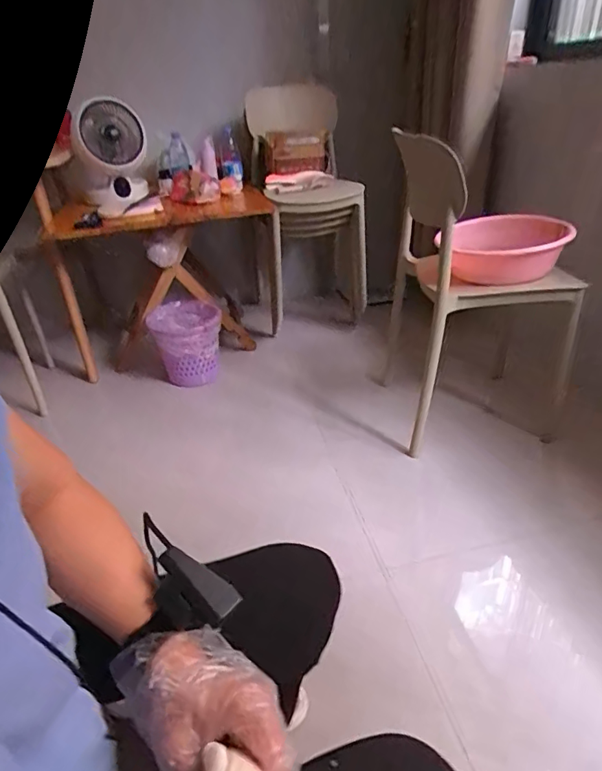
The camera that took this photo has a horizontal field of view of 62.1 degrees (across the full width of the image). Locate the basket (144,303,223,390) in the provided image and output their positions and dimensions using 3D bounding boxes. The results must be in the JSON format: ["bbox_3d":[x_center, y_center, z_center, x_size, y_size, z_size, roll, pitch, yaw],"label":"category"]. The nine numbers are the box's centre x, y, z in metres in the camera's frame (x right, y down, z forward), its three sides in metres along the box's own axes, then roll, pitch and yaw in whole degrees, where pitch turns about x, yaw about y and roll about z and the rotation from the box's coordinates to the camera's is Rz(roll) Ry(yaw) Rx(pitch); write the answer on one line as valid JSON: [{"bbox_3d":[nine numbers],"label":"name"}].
[{"bbox_3d":[-0.361,-0.134,1.592,0.187,0.206,0.202,-4,31,0],"label":"basket"}]

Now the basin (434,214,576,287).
[{"bbox_3d":[0.472,-0.329,1.178,0.270,0.116,0.268,9,34,22],"label":"basin"}]

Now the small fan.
[{"bbox_3d":[-0.569,-0.694,1.523,0.202,0.303,0.114,-12,32,-13],"label":"small fan"}]

